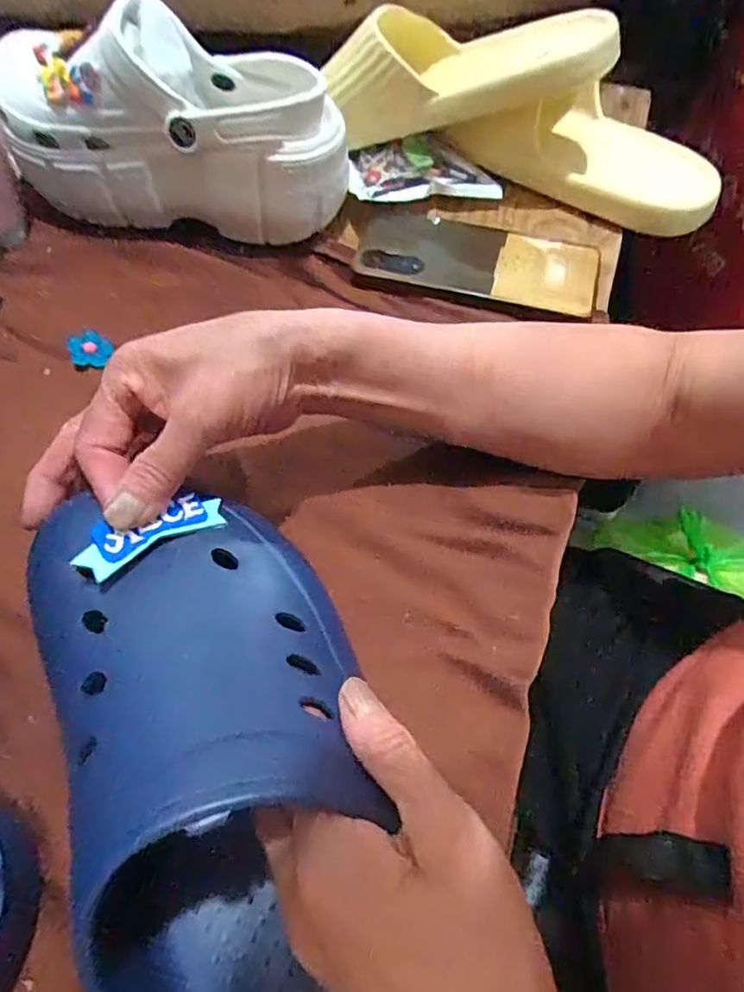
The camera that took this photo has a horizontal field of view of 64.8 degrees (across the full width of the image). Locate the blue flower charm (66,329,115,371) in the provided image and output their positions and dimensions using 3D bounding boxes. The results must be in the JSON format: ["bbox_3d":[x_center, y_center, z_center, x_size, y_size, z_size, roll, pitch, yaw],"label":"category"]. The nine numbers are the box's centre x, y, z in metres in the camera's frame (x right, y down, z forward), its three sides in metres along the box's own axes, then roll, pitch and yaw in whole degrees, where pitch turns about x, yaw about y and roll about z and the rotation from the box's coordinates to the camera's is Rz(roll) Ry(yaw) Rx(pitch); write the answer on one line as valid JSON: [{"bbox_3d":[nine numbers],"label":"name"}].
[{"bbox_3d":[-0.177,-0.092,0.369,0.025,0.005,0.024,-28,94,-19],"label":"blue flower charm"}]

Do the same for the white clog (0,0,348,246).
[{"bbox_3d":[-0.134,-0.246,0.394,0.241,0.109,0.085,13,63,3],"label":"white clog"}]

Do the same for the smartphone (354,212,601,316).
[{"bbox_3d":[0.071,-0.164,0.404,0.161,0.013,0.073,14,62,4],"label":"smartphone"}]

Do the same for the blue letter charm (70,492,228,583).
[{"bbox_3d":[-0.094,0.015,0.250,0.061,0.008,0.019,-27,85,-35],"label":"blue letter charm"}]

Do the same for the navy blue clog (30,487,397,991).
[{"bbox_3d":[-0.050,0.108,0.200,0.109,0.083,0.283,-19,65,-9],"label":"navy blue clog"}]

